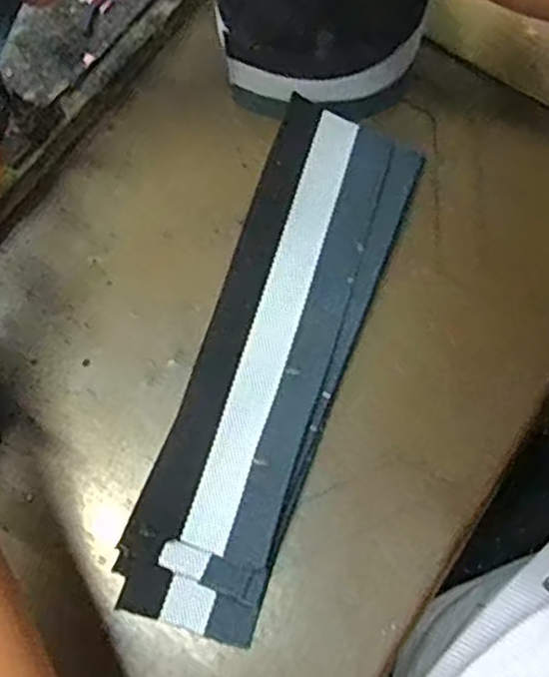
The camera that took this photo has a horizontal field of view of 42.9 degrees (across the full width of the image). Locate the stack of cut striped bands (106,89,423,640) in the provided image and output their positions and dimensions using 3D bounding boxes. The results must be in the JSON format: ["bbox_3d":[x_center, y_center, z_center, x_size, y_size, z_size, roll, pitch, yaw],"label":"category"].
[{"bbox_3d":[0.000,0.007,0.411,0.083,0.021,0.314,19,75,6],"label":"stack of cut striped bands"}]

